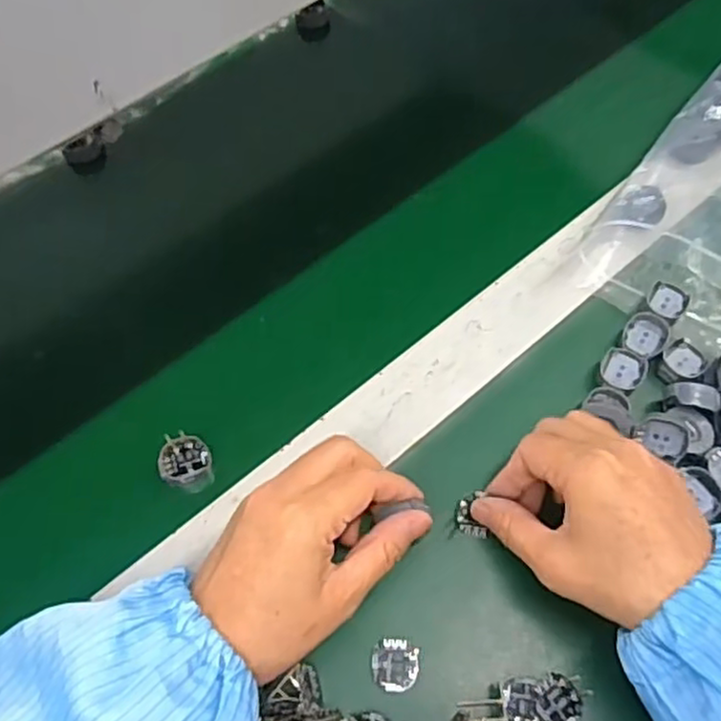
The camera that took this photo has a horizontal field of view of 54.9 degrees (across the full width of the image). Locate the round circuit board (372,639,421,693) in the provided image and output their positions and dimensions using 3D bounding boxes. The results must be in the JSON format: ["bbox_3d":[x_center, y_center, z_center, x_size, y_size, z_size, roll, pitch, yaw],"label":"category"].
[{"bbox_3d":[0.018,0.153,0.349,0.023,0.009,0.023,0,62,1],"label":"round circuit board"}]

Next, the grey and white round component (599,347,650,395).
[{"bbox_3d":[0.156,0.005,0.414,0.025,0.010,0.025,0,62,1],"label":"grey and white round component"}]

